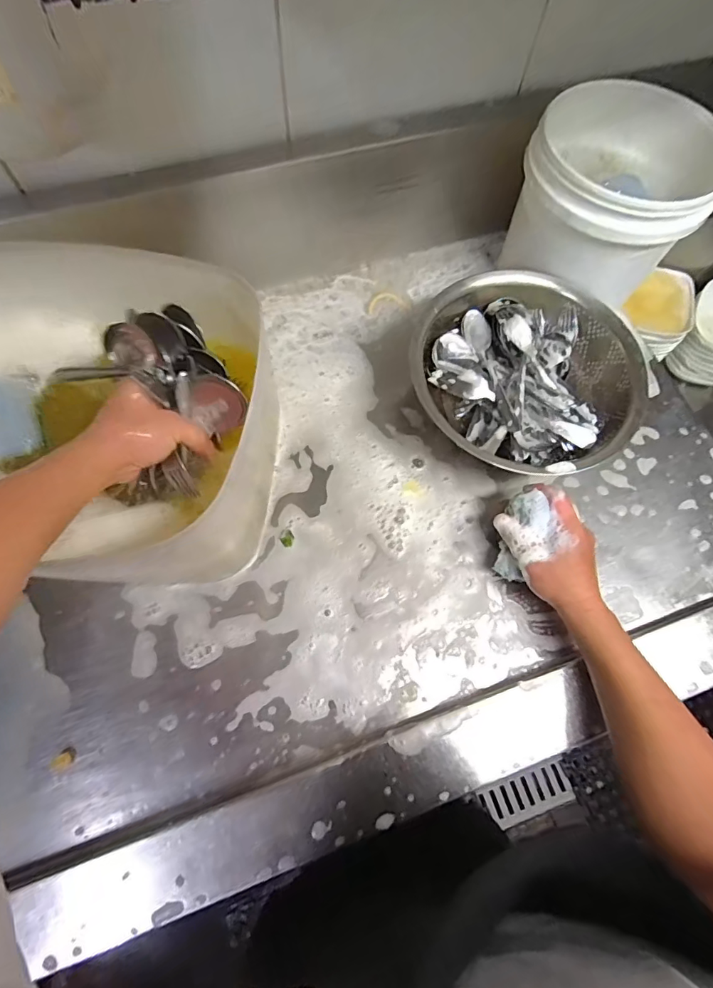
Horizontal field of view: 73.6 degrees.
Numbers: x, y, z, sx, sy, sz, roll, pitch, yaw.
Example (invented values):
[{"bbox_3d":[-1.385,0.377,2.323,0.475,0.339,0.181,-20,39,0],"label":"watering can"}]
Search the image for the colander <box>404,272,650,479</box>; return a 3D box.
[{"bbox_3d":[0.201,-0.137,0.595,0.263,0.095,0.258,1,70,-2],"label":"colander"}]

